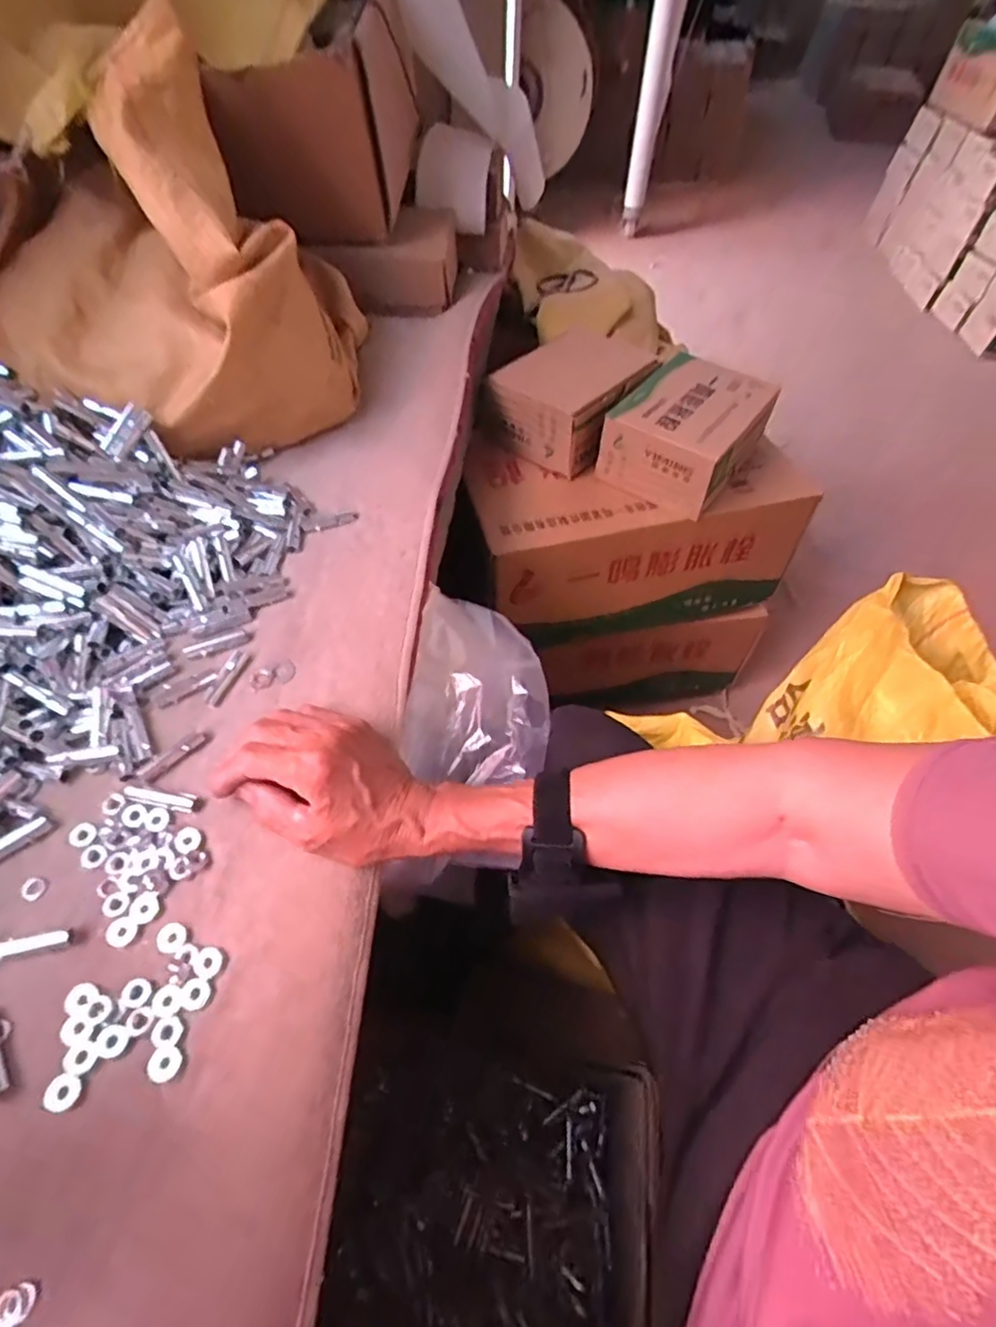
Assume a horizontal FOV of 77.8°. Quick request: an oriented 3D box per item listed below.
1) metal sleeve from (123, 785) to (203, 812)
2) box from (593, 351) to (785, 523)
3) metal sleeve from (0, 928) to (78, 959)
[{"bbox_3d":[-0.208,0.083,0.381,0.048,0.005,0.011,8,55,5],"label":"metal sleeve"},{"bbox_3d":[0.215,-0.260,0.697,0.138,0.088,0.173,31,60,20],"label":"box"},{"bbox_3d":[-0.256,0.153,0.335,0.046,0.008,0.009,-11,55,-8],"label":"metal sleeve"}]

